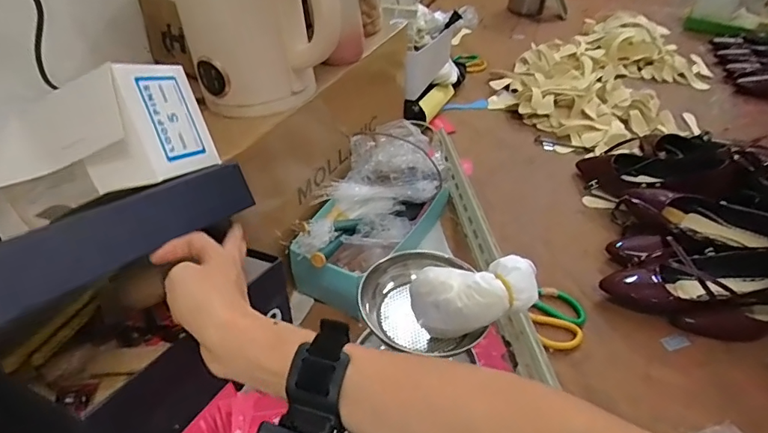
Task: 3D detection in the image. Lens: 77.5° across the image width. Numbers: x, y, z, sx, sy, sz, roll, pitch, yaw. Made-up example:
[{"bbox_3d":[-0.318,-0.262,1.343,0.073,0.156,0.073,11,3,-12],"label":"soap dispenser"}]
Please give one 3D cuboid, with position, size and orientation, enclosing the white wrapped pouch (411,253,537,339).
[{"bbox_3d":[0.083,0.071,0.435,0.118,0.044,0.053,-7,42,-10],"label":"white wrapped pouch"}]

